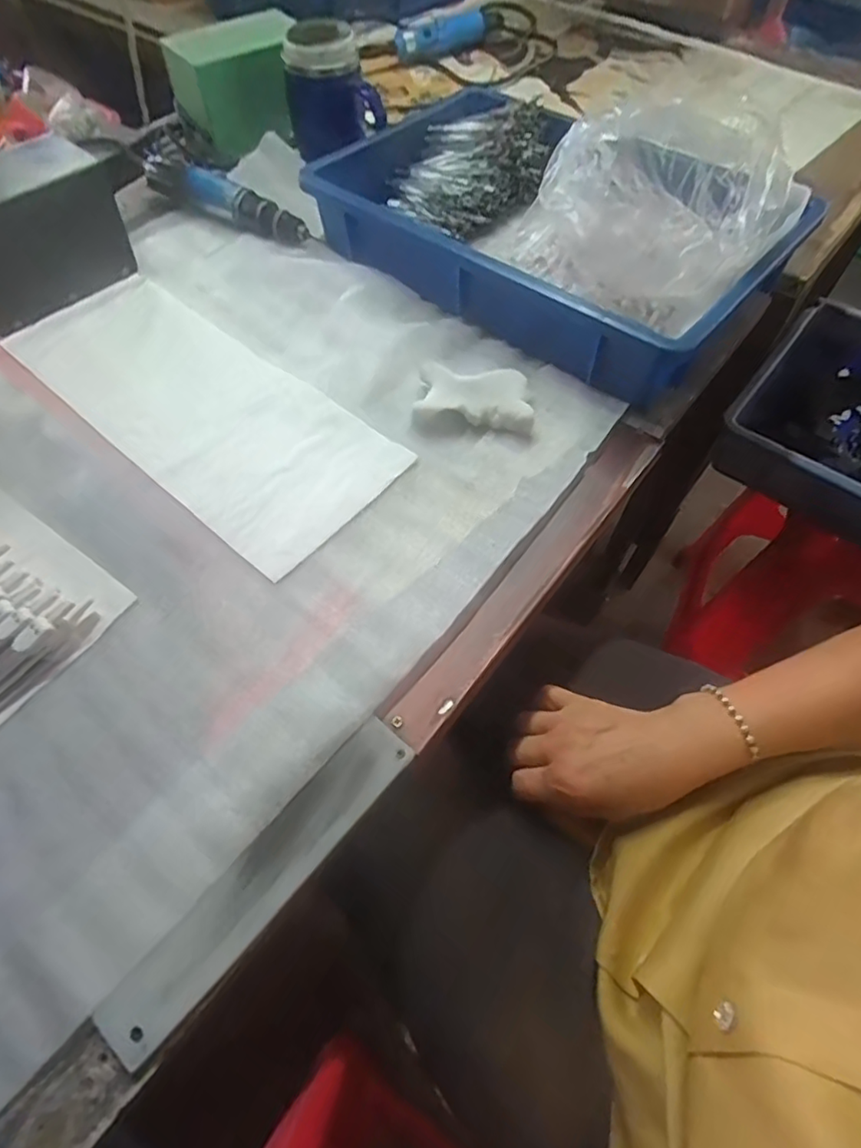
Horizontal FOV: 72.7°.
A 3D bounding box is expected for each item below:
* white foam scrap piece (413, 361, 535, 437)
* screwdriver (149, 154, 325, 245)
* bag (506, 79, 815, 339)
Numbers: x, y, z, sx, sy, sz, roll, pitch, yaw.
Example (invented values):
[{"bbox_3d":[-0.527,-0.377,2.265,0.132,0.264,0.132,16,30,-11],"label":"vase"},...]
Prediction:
[{"bbox_3d":[0.039,-0.152,0.499,0.098,0.021,0.057,8,59,4],"label":"white foam scrap piece"},{"bbox_3d":[-0.231,-0.416,0.649,0.239,0.036,0.059,33,64,18],"label":"screwdriver"},{"bbox_3d":[0.199,-0.312,0.525,0.216,0.151,0.163,26,62,15],"label":"bag"}]

